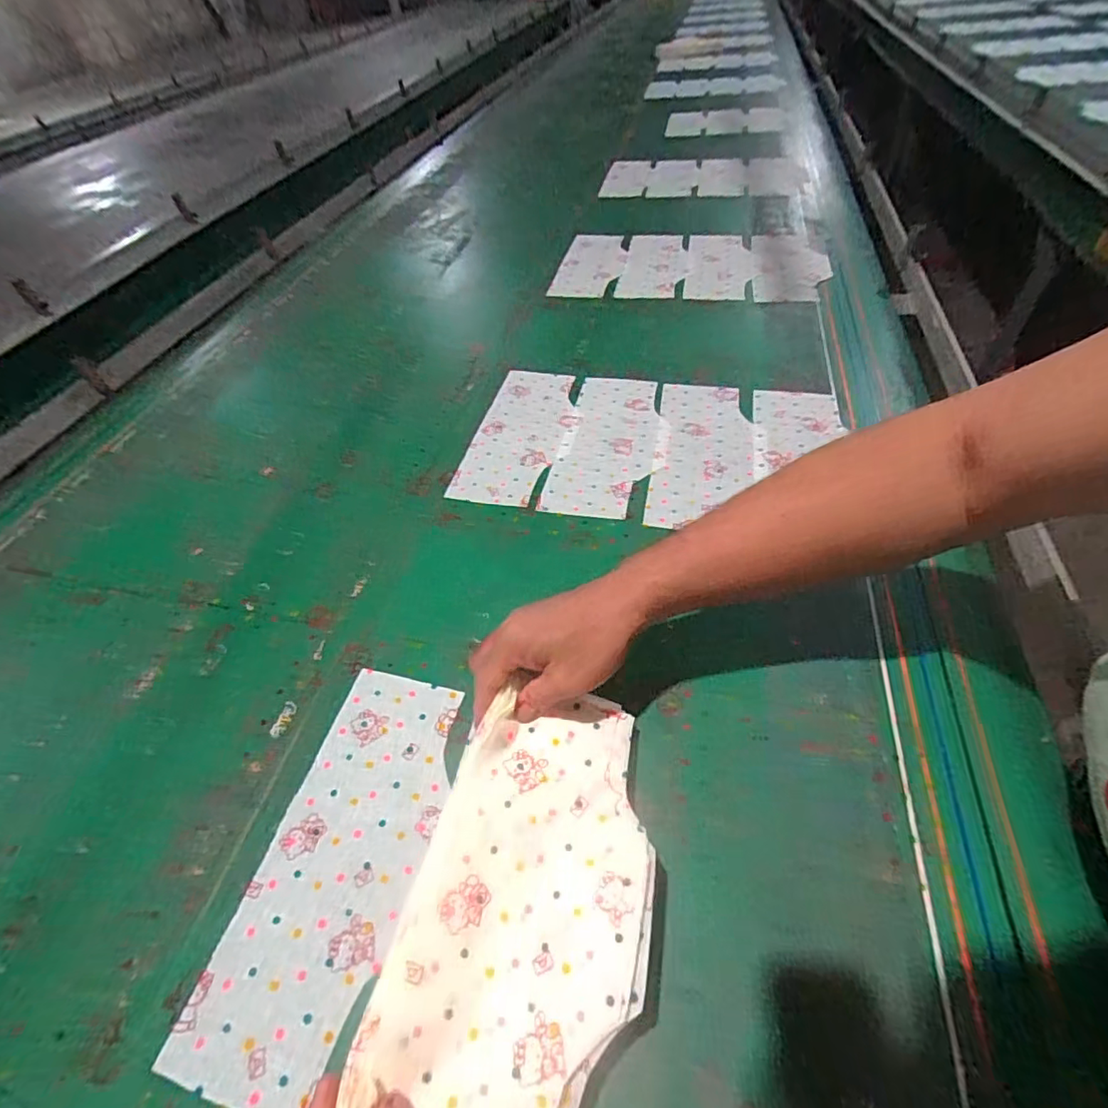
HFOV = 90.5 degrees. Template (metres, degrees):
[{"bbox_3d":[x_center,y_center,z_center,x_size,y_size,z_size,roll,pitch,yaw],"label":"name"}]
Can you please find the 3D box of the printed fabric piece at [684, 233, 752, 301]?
[{"bbox_3d":[0.306,-0.541,1.016,0.115,0.010,0.265,6,53,10],"label":"printed fabric piece"}]

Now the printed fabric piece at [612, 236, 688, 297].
[{"bbox_3d":[0.190,-0.549,1.035,0.120,0.006,0.262,6,53,10],"label":"printed fabric piece"}]

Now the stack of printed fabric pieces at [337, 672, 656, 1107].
[{"bbox_3d":[-0.016,0.215,0.350,0.148,0.029,0.269,8,53,11],"label":"stack of printed fabric pieces"}]

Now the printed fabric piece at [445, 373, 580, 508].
[{"bbox_3d":[-0.036,-0.164,0.729,0.126,0.007,0.274,9,50,11],"label":"printed fabric piece"}]

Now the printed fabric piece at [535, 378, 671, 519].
[{"bbox_3d":[0.078,-0.146,0.703,0.130,0.005,0.273,8,50,13],"label":"printed fabric piece"}]

